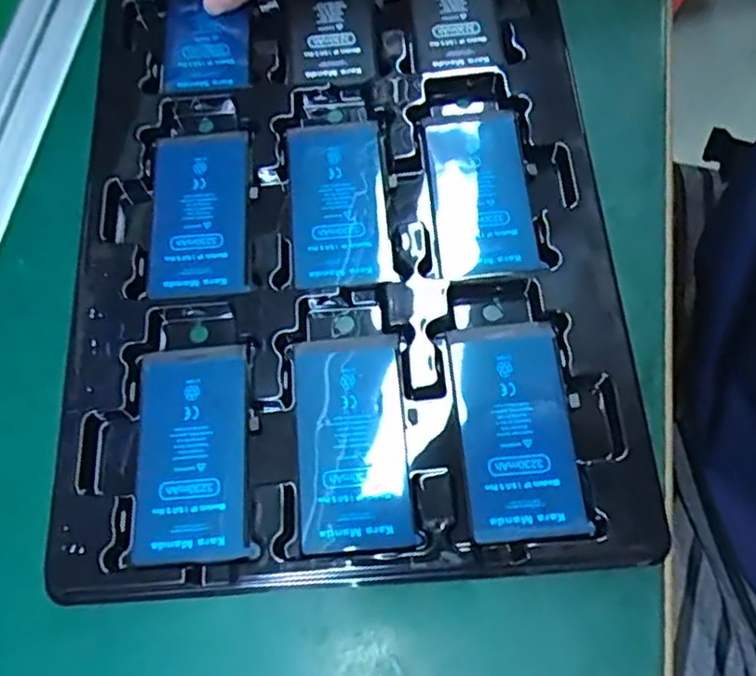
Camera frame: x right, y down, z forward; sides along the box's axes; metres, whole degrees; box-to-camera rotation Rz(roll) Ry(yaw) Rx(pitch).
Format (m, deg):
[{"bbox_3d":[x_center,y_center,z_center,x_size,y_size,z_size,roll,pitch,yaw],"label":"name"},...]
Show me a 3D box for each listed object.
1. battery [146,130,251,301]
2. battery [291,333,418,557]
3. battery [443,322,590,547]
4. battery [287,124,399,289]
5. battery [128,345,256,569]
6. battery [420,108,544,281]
[{"bbox_3d":[-0.082,-0.058,0.307,0.048,0.007,0.084,-6,68,2],"label":"battery"},{"bbox_3d":[-0.012,0.040,0.267,0.043,0.005,0.083,-5,68,2],"label":"battery"},{"bbox_3d":[0.054,0.035,0.267,0.042,0.006,0.085,-7,68,1],"label":"battery"},{"bbox_3d":[-0.019,-0.062,0.306,0.043,0.004,0.084,-7,68,1],"label":"battery"},{"bbox_3d":[-0.074,0.044,0.270,0.044,0.006,0.084,-5,68,2],"label":"battery"},{"bbox_3d":[0.045,-0.067,0.307,0.044,0.009,0.089,-6,68,1],"label":"battery"}]

